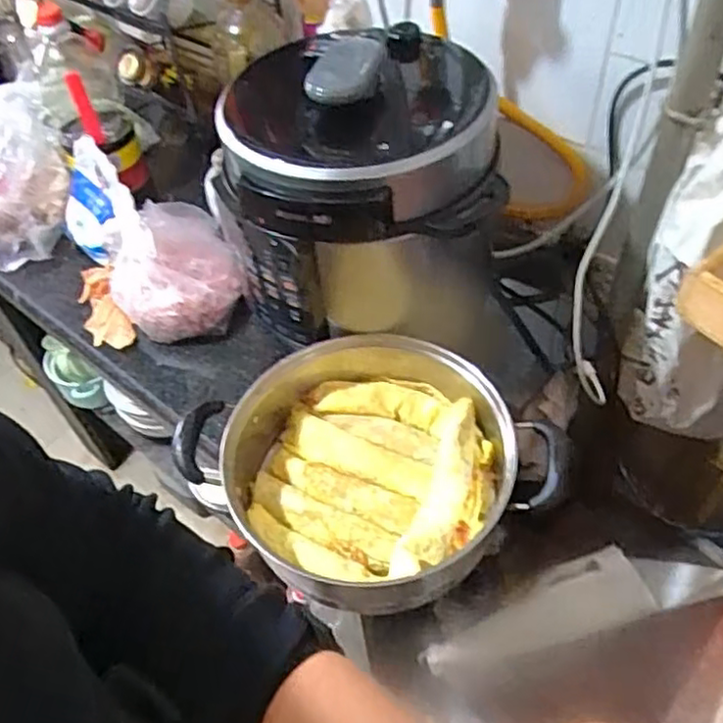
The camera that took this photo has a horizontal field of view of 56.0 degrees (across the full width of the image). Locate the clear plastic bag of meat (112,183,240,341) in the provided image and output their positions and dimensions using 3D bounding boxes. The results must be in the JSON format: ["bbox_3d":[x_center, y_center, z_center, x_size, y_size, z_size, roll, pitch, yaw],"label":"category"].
[{"bbox_3d":[-0.227,-0.114,0.819,0.152,0.125,0.159,-19,51,-12],"label":"clear plastic bag of meat"}]

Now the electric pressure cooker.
[{"bbox_3d":[0.005,-0.172,0.744,0.272,0.324,0.317,-3,50,2],"label":"electric pressure cooker"}]

